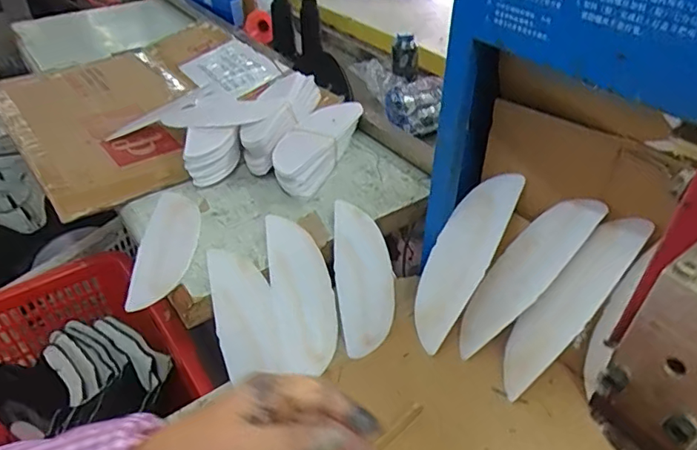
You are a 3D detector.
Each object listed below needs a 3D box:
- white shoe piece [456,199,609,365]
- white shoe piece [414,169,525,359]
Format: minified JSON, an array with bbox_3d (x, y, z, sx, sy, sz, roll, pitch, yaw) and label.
[{"bbox_3d":[0.187,0.057,0.568,0.015,0.204,0.059,23,19,-45],"label":"white shoe piece"},{"bbox_3d":[0.126,0.036,0.596,0.068,0.212,0.018,30,9,31],"label":"white shoe piece"}]

